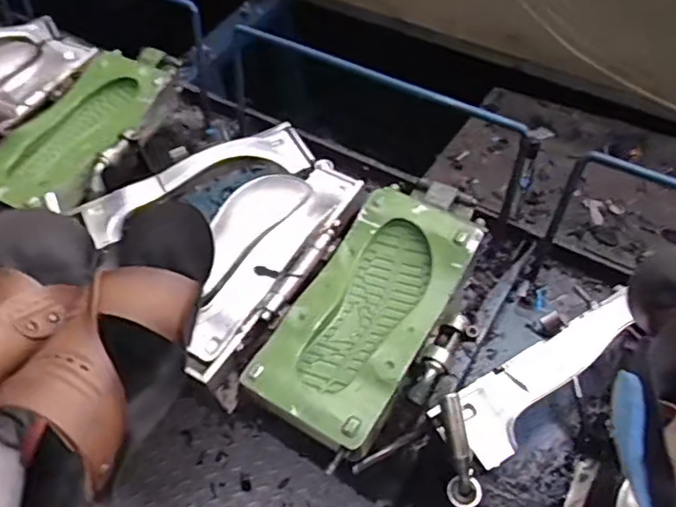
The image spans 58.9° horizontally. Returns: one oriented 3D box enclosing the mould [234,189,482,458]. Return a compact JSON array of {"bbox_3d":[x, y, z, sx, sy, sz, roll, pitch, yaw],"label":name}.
[{"bbox_3d":[0.044,0.070,0.784,0.168,0.065,0.357,26,59,22],"label":"mould"}]

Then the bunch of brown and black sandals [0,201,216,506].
[{"bbox_3d":[-0.229,0.061,0.419,0.219,0.113,0.239,15,55,15],"label":"bunch of brown and black sandals"}]

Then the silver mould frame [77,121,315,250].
[{"bbox_3d":[-0.218,-0.120,0.933,0.355,0.027,0.117,-23,55,-13],"label":"silver mould frame"}]

